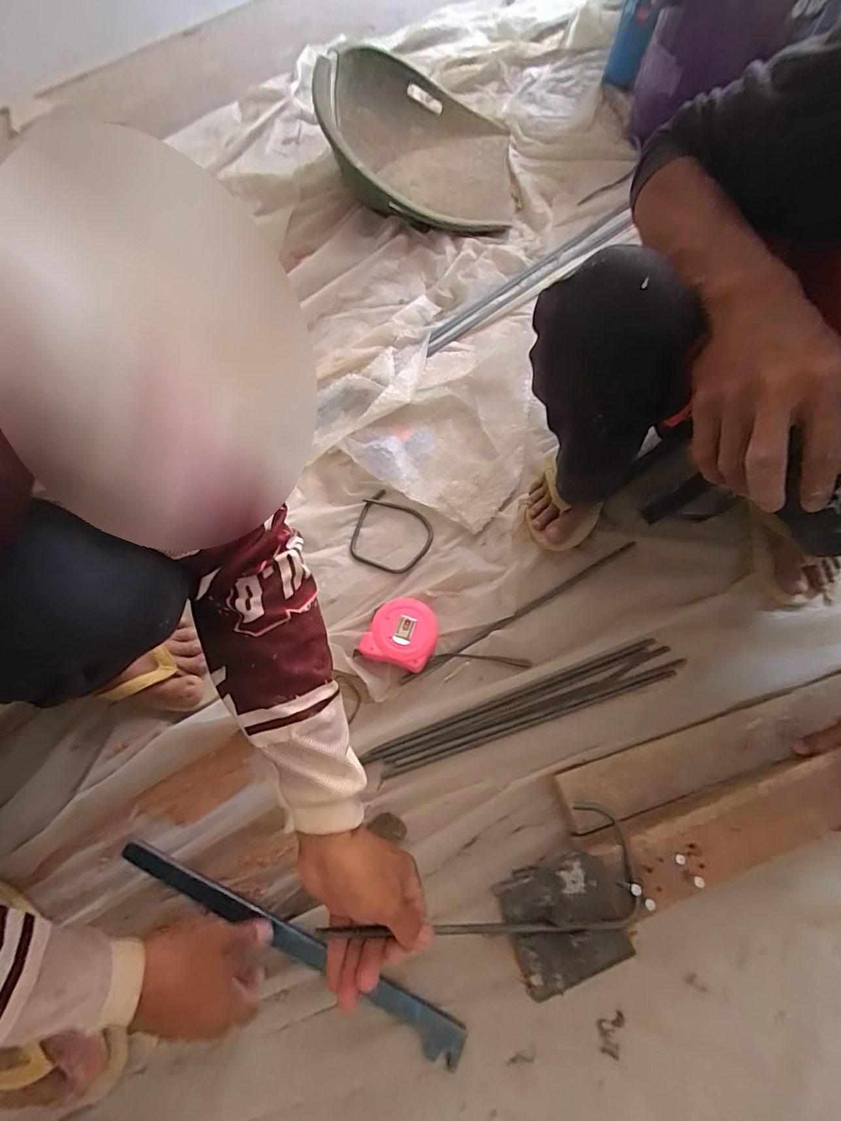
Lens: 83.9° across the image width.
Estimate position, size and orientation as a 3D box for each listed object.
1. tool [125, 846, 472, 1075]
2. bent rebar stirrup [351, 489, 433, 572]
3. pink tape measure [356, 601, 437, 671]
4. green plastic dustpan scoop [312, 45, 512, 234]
[{"bbox_3d":[-0.134,0.383,0.466,0.381,0.019,0.031,25,69,7],"label":"tool"},{"bbox_3d":[-0.042,-0.038,0.674,0.114,0.017,0.113,18,68,10],"label":"bent rebar stirrup"},{"bbox_3d":[-0.023,0.093,0.594,0.086,0.037,0.084,13,67,8],"label":"pink tape measure"},{"bbox_3d":[0.005,-0.849,0.925,0.353,0.189,0.401,2,66,3],"label":"green plastic dustpan scoop"}]

